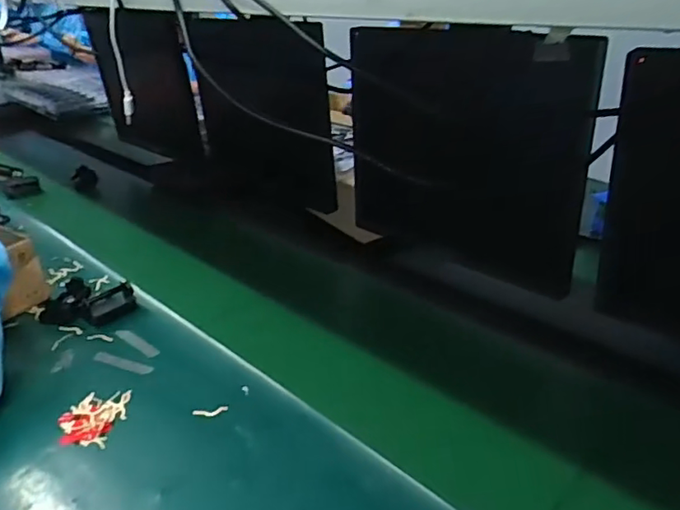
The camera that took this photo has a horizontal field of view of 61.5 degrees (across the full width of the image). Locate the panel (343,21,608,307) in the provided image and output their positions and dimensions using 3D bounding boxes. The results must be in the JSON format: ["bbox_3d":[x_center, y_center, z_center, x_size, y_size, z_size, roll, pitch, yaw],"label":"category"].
[{"bbox_3d":[0.166,-0.140,0.813,0.043,0.340,0.374,-26,35,-38],"label":"panel"}]

